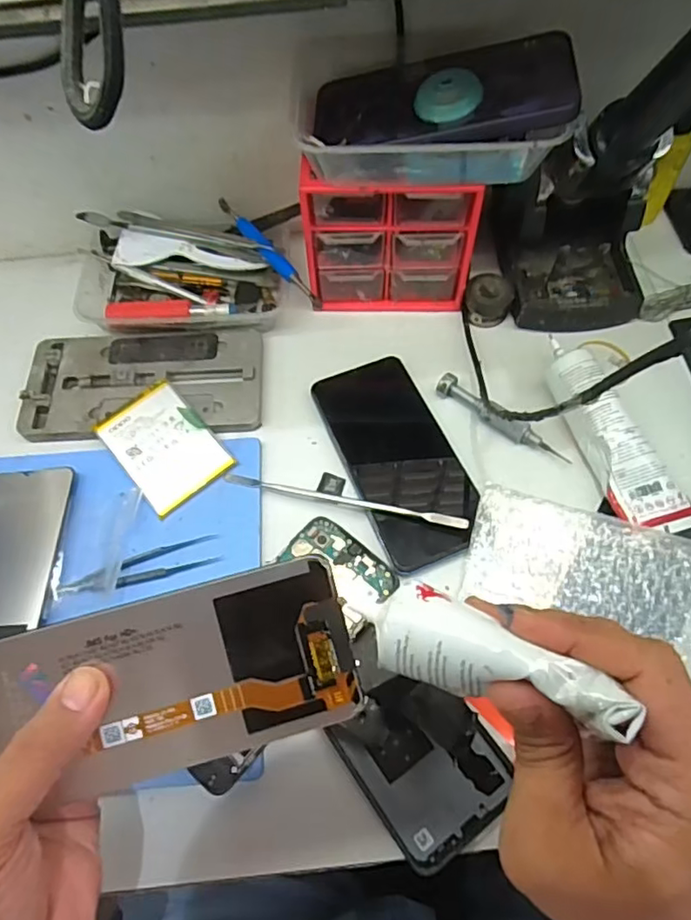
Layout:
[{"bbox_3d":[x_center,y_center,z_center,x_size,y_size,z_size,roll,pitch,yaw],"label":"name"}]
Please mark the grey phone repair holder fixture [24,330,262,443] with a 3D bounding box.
[{"bbox_3d":[-0.154,-0.060,0.450,0.178,0.011,0.093,-1,62,1],"label":"grey phone repair holder fixture"}]

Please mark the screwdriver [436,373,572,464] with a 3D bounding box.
[{"bbox_3d":[0.113,-0.030,0.424,0.106,0.013,0.016,36,68,19],"label":"screwdriver"}]

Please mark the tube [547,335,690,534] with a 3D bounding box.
[{"bbox_3d":[0.186,-0.018,0.406,0.049,0.035,0.145,-18,63,-8],"label":"tube"}]

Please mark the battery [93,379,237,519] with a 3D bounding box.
[{"bbox_3d":[-0.130,-0.012,0.418,0.062,0.010,0.090,-38,72,-15],"label":"battery"}]

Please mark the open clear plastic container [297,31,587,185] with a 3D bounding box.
[{"bbox_3d":[0.058,-0.227,0.377,0.168,0.045,0.101,4,62,4],"label":"open clear plastic container"}]

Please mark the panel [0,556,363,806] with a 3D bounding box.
[{"bbox_3d":[-0.074,0.093,0.242,0.153,0.006,0.070,-15,88,-5],"label":"panel"}]

